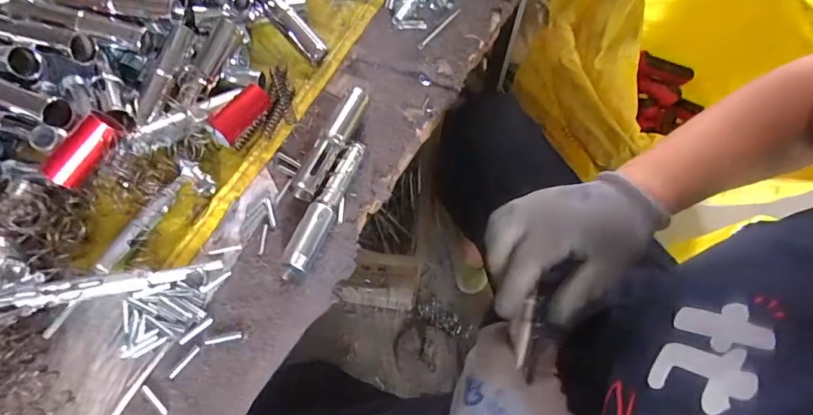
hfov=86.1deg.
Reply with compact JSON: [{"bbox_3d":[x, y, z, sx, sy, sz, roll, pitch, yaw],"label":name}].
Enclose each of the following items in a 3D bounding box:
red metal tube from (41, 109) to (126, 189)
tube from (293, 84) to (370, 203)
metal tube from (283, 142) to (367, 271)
[{"bbox_3d":[-0.258,-0.045,0.350,0.032,0.024,0.063,40,88,17],"label":"red metal tube"},{"bbox_3d":[-0.072,-0.063,0.424,0.025,0.028,0.123,22,63,9],"label":"tube"},{"bbox_3d":[-0.071,-0.003,0.393,0.023,0.027,0.132,17,63,7],"label":"metal tube"}]

